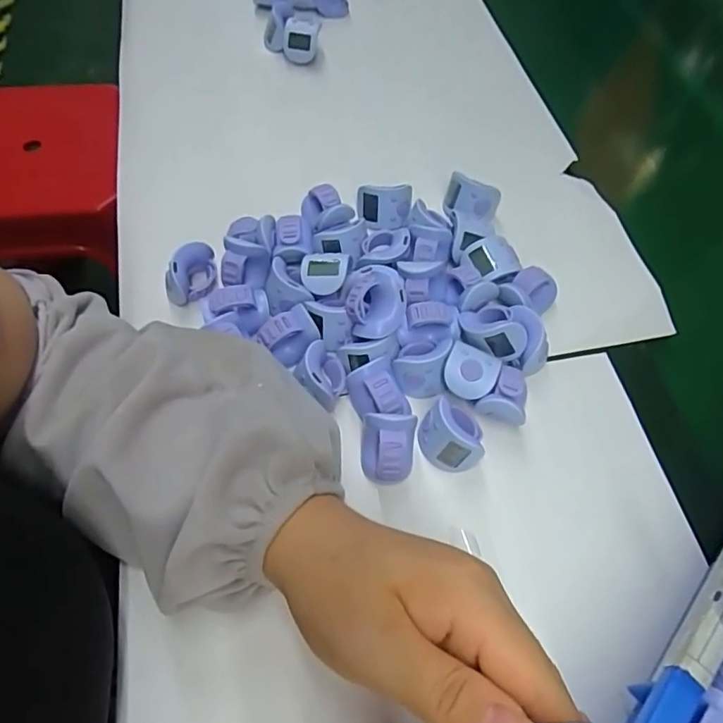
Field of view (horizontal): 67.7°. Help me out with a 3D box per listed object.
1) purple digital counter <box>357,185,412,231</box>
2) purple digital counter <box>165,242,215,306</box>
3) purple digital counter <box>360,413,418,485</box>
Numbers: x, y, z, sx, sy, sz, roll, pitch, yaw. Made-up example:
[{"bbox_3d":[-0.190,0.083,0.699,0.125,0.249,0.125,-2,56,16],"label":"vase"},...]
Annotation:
[{"bbox_3d":[0.016,-0.114,0.394,0.038,0.031,0.019,3,60,-2],"label":"purple digital counter"},{"bbox_3d":[-0.114,-0.059,0.357,0.034,0.029,0.027,-15,62,-12],"label":"purple digital counter"},{"bbox_3d":[0.014,0.048,0.300,0.028,0.030,0.030,7,60,1],"label":"purple digital counter"}]

